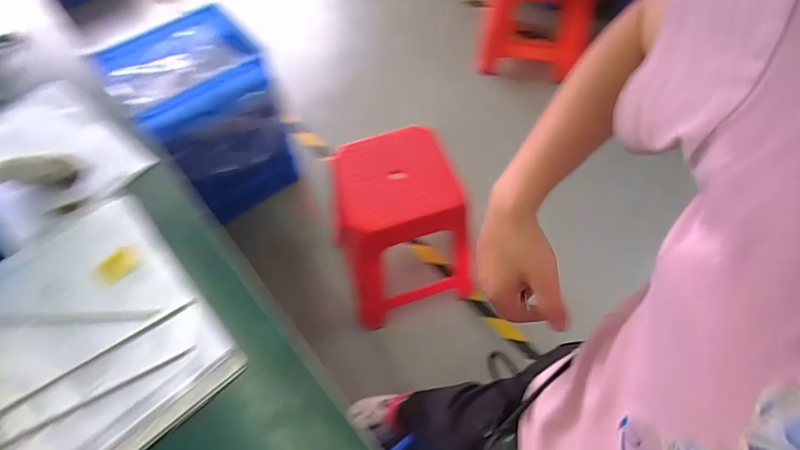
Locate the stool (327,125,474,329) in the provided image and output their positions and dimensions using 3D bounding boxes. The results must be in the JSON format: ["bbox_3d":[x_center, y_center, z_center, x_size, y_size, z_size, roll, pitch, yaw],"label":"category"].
[{"bbox_3d":[0.001,0.017,1.199,0.315,0.417,0.290,-17,59,-10],"label":"stool"}]

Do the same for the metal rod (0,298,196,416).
[{"bbox_3d":[-0.355,0.155,0.531,0.244,0.009,0.011,-32,62,-18],"label":"metal rod"}]

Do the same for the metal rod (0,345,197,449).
[{"bbox_3d":[-0.336,0.192,0.511,0.218,0.006,0.009,-26,61,-15],"label":"metal rod"}]

